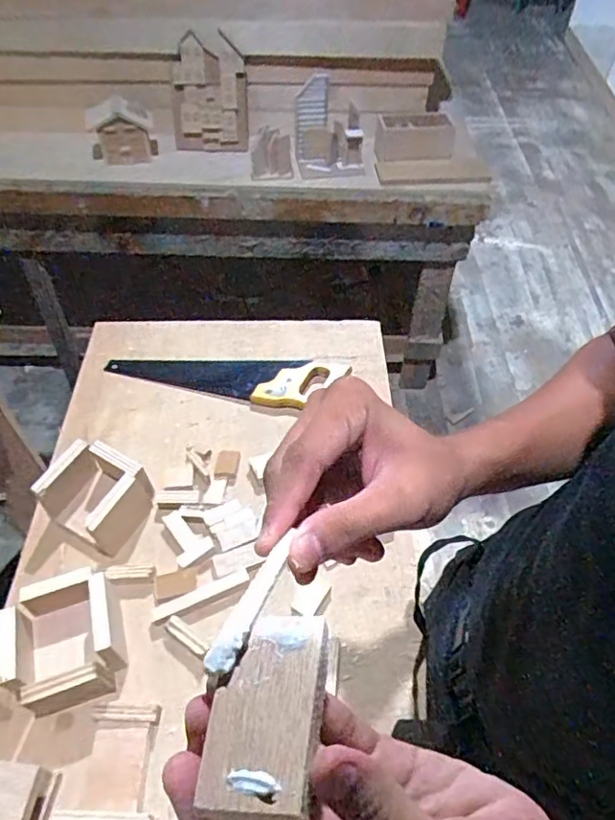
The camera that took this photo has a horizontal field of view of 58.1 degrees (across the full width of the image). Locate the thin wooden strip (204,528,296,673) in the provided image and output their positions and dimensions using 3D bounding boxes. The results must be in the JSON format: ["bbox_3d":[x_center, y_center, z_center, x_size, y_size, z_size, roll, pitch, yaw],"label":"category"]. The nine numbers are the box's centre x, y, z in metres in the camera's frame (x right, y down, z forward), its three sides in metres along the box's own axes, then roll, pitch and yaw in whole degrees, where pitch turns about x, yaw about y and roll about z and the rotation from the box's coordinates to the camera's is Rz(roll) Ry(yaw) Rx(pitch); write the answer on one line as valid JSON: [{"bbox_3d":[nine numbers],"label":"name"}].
[{"bbox_3d":[-0.022,0.076,0.225,0.011,0.004,0.063,19,43,14],"label":"thin wooden strip"}]

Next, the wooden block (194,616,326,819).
[{"bbox_3d":[-0.014,0.104,0.196,0.037,0.011,0.065,5,51,3],"label":"wooden block"}]

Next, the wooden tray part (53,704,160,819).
[{"bbox_3d":[-0.204,0.374,0.582,0.094,0.029,0.114,-1,51,0],"label":"wooden tray part"}]

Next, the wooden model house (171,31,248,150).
[{"bbox_3d":[-0.248,-0.804,1.422,0.184,0.252,0.041,-4,30,-5],"label":"wooden model house"}]

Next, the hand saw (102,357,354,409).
[{"bbox_3d":[-0.138,-0.055,0.942,0.411,0.035,0.121,2,51,1],"label":"hand saw"}]

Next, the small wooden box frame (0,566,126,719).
[{"bbox_3d":[-0.286,0.265,0.642,0.121,0.060,0.133,-14,53,-11],"label":"small wooden box frame"}]

